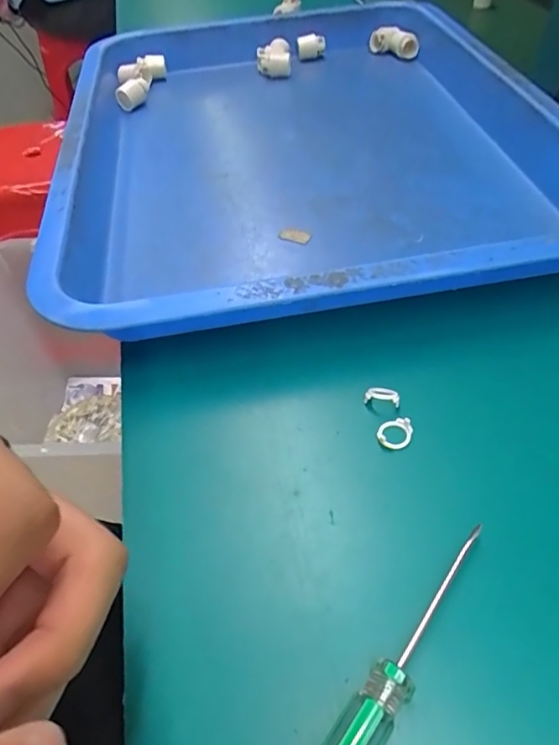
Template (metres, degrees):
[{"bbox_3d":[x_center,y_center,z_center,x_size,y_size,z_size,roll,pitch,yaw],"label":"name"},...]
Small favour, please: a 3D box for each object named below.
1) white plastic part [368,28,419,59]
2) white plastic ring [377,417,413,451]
[{"bbox_3d":[0.118,-0.340,0.542,0.051,0.023,0.031,11,50,13],"label":"white plastic part"},{"bbox_3d":[0.052,0.027,0.236,0.015,0.006,0.015,-2,49,2],"label":"white plastic ring"}]

